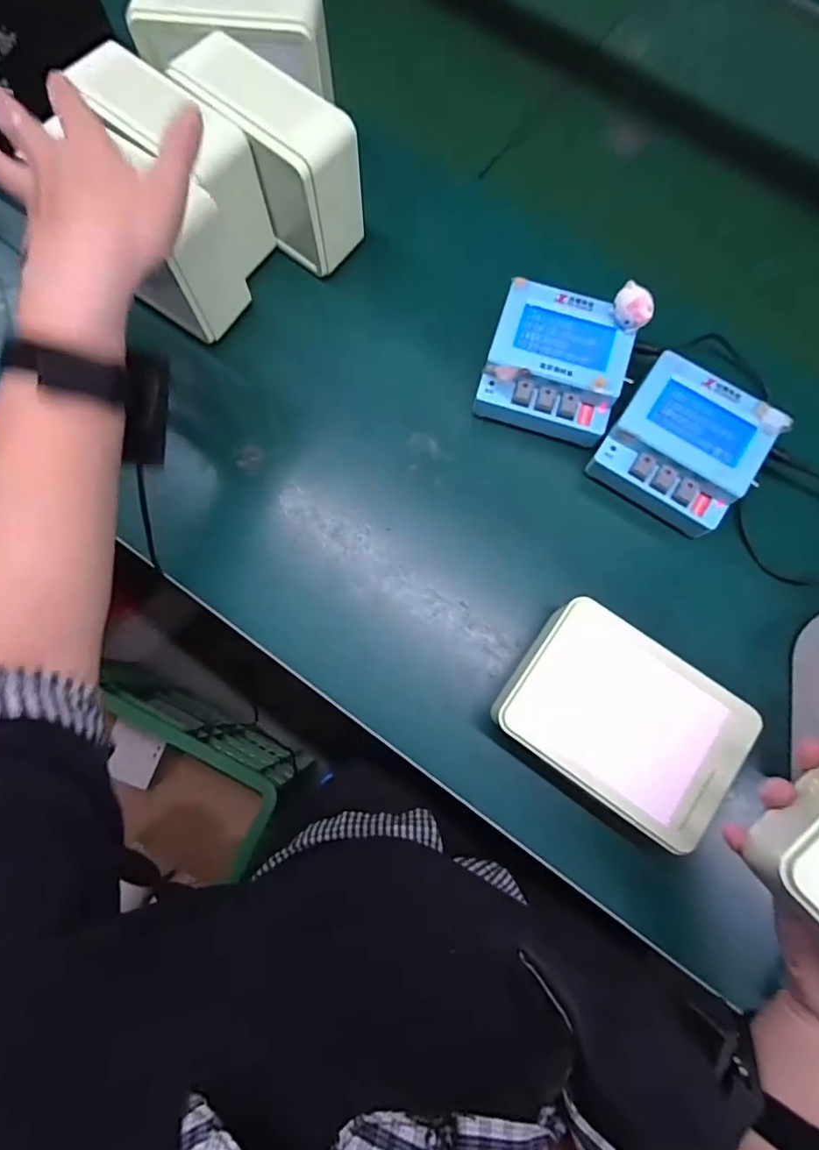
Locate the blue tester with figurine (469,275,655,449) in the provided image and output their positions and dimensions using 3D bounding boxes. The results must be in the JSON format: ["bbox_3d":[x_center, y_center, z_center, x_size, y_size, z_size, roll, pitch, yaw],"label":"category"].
[{"bbox_3d":[0.113,-0.164,0.398,0.101,0.068,0.101,17,77,3],"label":"blue tester with figurine"}]

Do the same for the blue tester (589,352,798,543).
[{"bbox_3d":[0.205,-0.095,0.397,0.101,0.053,0.101,34,79,6],"label":"blue tester"}]

